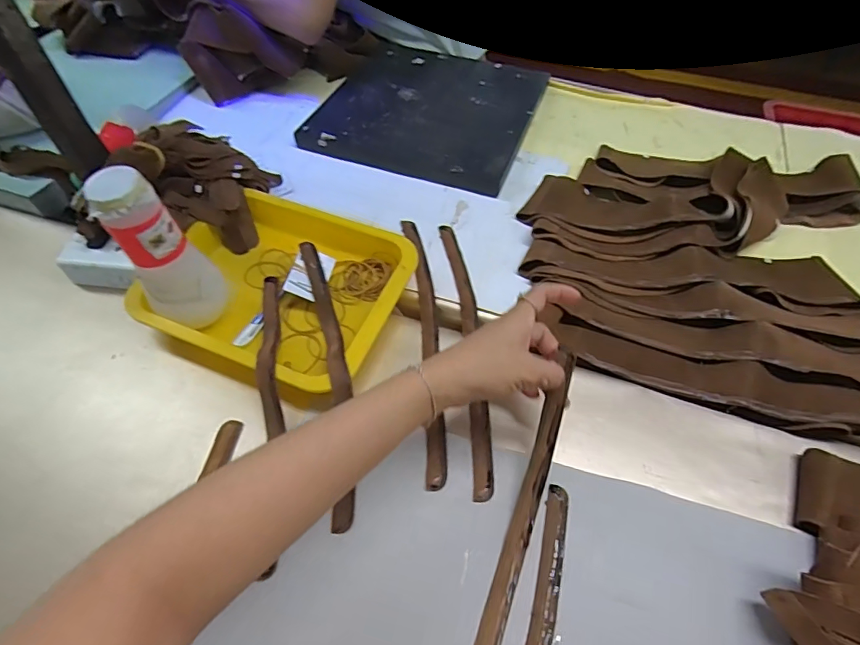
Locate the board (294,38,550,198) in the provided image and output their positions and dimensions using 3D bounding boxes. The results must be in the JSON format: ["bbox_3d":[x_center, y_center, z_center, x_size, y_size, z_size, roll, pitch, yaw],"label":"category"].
[{"bbox_3d":[0.006,-0.327,0.730,0.292,0.028,0.314,19,56,13],"label":"board"}]

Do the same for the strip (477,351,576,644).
[{"bbox_3d":[0.065,0.167,0.364,0.019,0.046,0.299,18,67,12],"label":"strip"}]

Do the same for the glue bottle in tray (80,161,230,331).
[{"bbox_3d":[-0.239,-0.056,0.443,0.049,0.171,0.061,20,57,13],"label":"glue bottle in tray"}]

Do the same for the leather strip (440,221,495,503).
[{"bbox_3d":[0.039,0.016,0.501,0.026,0.010,0.325,-3,55,-3],"label":"leather strip"}]

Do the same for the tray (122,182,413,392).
[{"bbox_3d":[-0.154,-0.039,0.510,0.245,0.044,0.201,21,57,14],"label":"tray"}]

